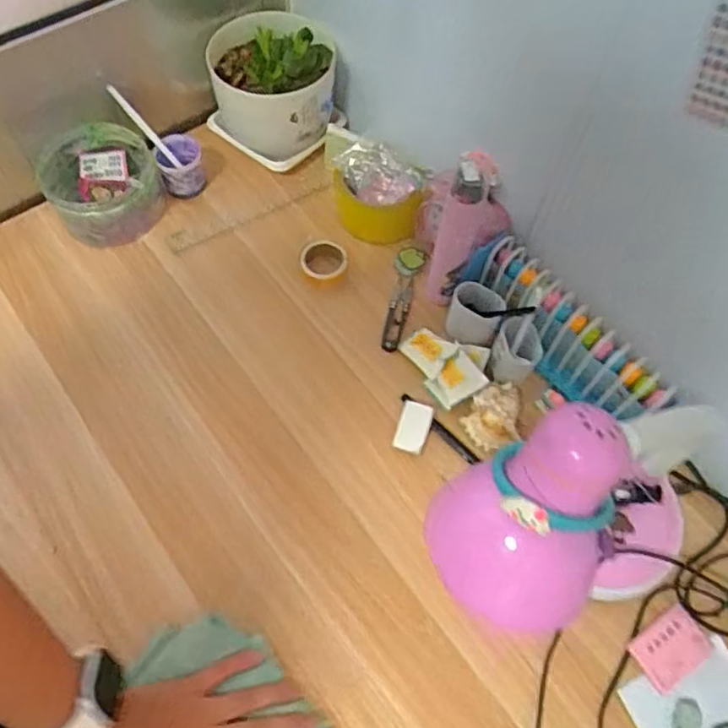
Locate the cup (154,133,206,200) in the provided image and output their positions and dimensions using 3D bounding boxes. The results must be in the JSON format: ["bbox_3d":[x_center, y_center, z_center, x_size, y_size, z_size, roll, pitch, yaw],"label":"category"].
[{"bbox_3d":[-0.209,-0.222,0.719,0.049,0.048,0.050,1,63,-2],"label":"cup"}]

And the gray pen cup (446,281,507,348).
[{"bbox_3d":[0.111,-0.048,0.640,0.052,0.054,0.049,13,63,4],"label":"gray pen cup"}]

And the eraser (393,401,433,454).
[{"bbox_3d":[0.048,0.061,0.608,0.029,0.020,0.047,18,64,7],"label":"eraser"}]

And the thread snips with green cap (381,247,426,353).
[{"bbox_3d":[0.039,-0.073,0.680,0.029,0.010,0.127,14,64,5],"label":"thread snips with green cap"}]

